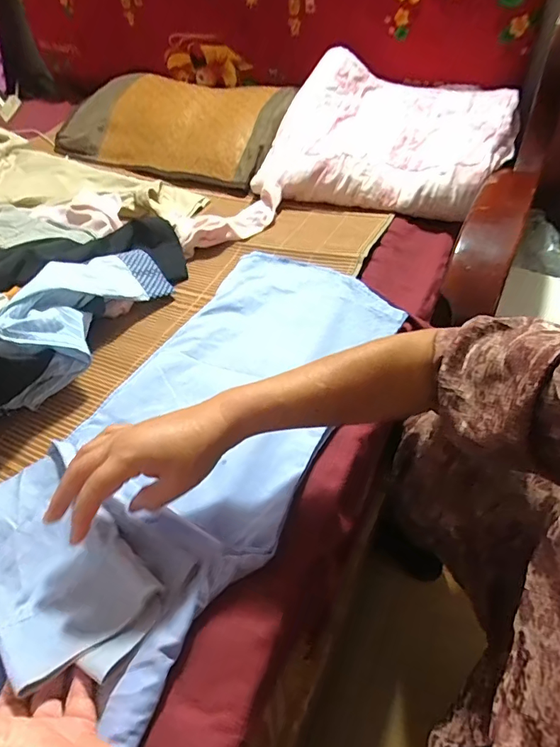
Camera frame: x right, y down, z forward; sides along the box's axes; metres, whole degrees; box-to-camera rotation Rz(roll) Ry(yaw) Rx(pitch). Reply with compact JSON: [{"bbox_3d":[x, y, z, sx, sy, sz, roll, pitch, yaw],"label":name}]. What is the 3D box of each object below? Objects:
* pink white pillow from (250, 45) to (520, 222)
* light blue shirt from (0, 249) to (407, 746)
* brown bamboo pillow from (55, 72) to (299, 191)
[{"bbox_3d":[0.206,-0.455,0.892,0.411,0.158,0.323,18,51,22],"label":"pink white pillow"},{"bbox_3d":[-0.119,0.077,0.505,0.286,0.054,0.722,21,49,23],"label":"light blue shirt"},{"bbox_3d":[-0.247,-0.604,1.113,0.573,0.111,0.316,19,51,22],"label":"brown bamboo pillow"}]

